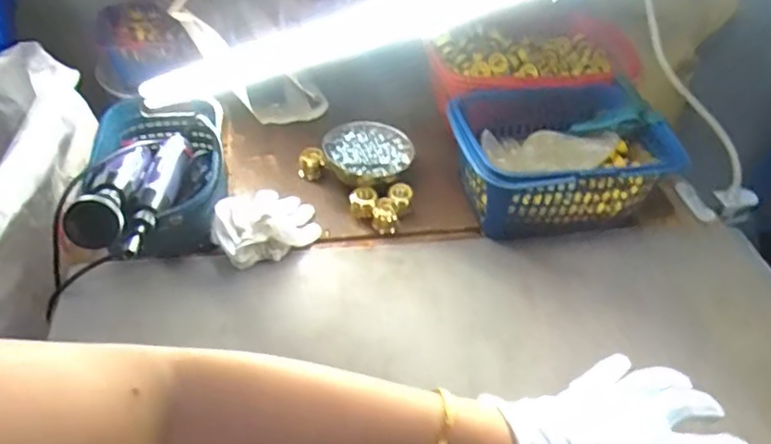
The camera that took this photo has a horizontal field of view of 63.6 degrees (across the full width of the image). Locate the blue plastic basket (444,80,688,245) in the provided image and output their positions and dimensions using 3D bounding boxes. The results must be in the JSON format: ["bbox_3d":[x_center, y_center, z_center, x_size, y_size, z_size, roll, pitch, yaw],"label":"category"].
[{"bbox_3d":[0.198,-0.078,0.761,0.262,0.109,0.183,-6,44,-14],"label":"blue plastic basket"}]

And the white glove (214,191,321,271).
[{"bbox_3d":[-0.133,-0.003,0.700,0.128,0.054,0.083,-29,53,-32],"label":"white glove"}]

